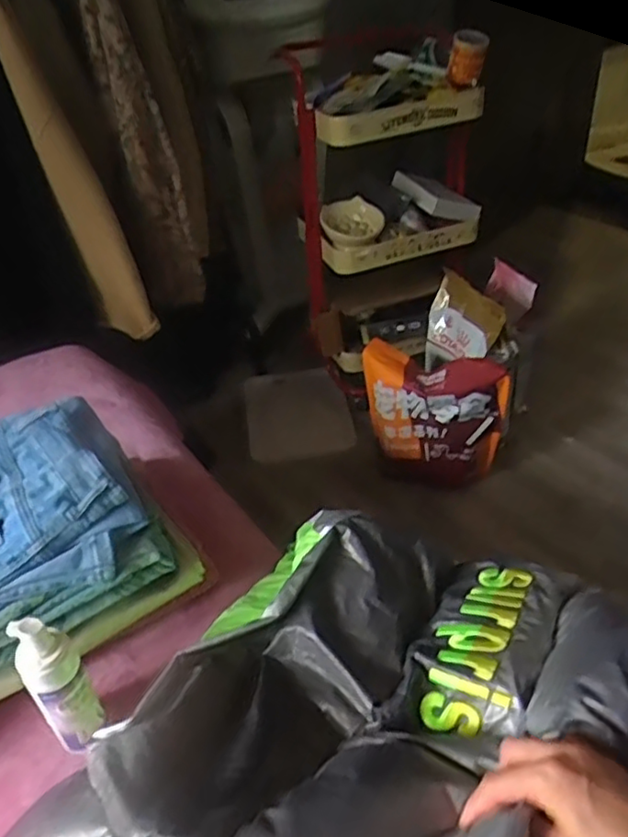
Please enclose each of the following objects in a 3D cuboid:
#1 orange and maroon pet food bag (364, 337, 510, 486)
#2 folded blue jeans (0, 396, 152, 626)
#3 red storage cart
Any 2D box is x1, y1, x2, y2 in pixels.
[{"bbox_3d":[0.253,-0.004,1.440,0.309,0.277,0.102,13,42,21],"label":"orange and maroon pet food bag"},{"bbox_3d":[-0.317,0.102,0.659,0.268,0.089,0.221,-21,41,-19],"label":"folded blue jeans"},{"bbox_3d":[0.183,-0.514,1.656,0.430,0.739,0.430,0,39,6],"label":"red storage cart"}]

